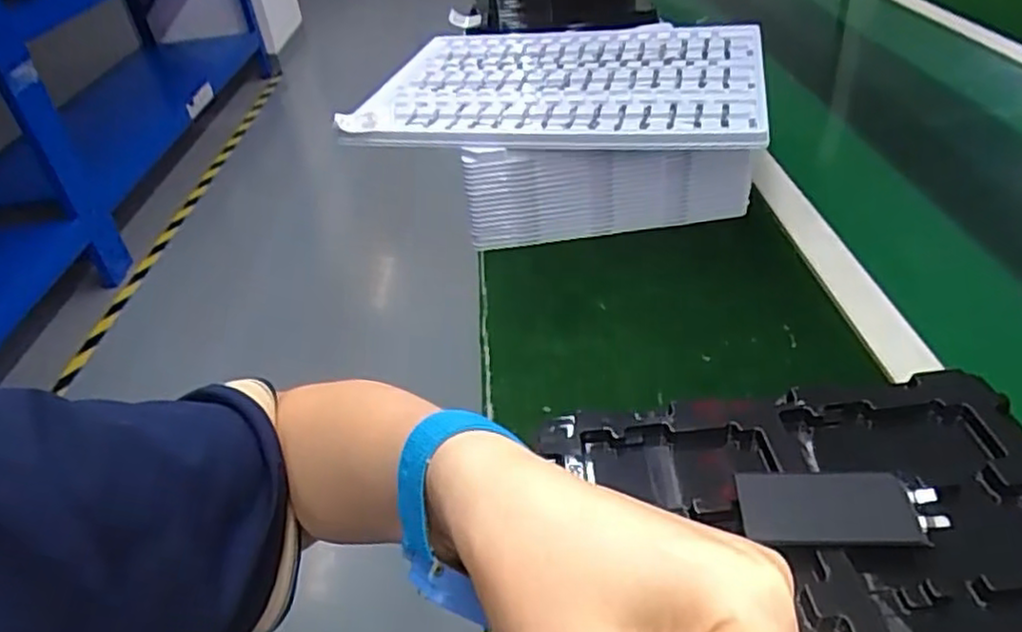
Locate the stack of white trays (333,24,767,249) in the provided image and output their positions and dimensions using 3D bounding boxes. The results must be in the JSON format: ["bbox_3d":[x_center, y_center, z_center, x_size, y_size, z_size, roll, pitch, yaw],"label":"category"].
[{"bbox_3d":[0.064,-0.211,0.779,0.402,0.124,0.317,1,41,13],"label":"stack of white trays"}]

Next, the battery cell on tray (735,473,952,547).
[{"bbox_3d":[0.168,0.100,0.358,0.097,0.012,0.039,-3,40,9],"label":"battery cell on tray"}]

